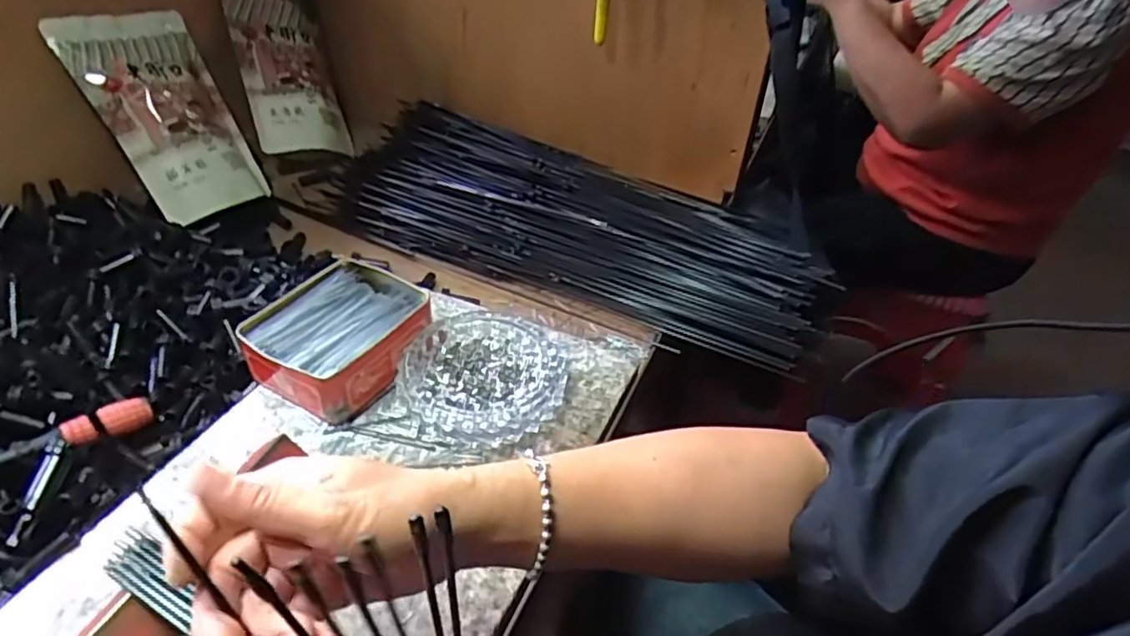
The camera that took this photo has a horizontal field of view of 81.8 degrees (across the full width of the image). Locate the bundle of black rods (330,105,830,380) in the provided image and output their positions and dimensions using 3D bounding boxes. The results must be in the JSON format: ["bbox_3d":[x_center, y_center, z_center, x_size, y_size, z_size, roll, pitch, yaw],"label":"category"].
[{"bbox_3d":[-0.008,-0.121,0.703,0.552,0.032,0.227,20,42,19],"label":"bundle of black rods"}]

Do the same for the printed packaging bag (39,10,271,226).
[{"bbox_3d":[-0.403,-0.212,0.678,0.035,0.210,0.137,-23,14,34],"label":"printed packaging bag"}]

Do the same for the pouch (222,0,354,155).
[{"bbox_3d":[-0.335,-0.295,0.799,0.037,0.187,0.125,-16,3,41],"label":"pouch"}]

